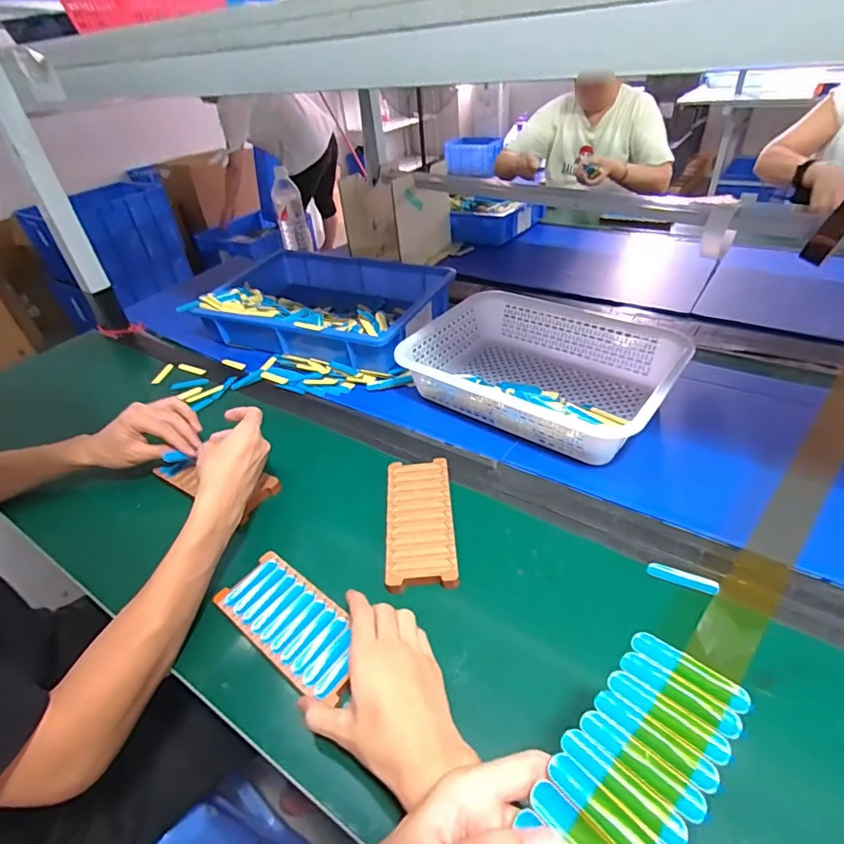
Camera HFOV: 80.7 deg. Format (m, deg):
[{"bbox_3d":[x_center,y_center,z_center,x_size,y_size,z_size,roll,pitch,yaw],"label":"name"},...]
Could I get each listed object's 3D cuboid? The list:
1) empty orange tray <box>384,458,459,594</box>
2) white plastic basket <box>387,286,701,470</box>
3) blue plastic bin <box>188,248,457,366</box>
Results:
[{"bbox_3d":[-0.002,0.111,0.572,0.075,0.011,0.176,-6,38,3],"label":"empty orange tray"},{"bbox_3d":[0.178,-0.082,0.732,0.348,0.081,0.261,21,46,32],"label":"white plastic basket"},{"bbox_3d":[-0.182,-0.228,0.961,0.427,0.089,0.310,12,41,22],"label":"blue plastic bin"}]

